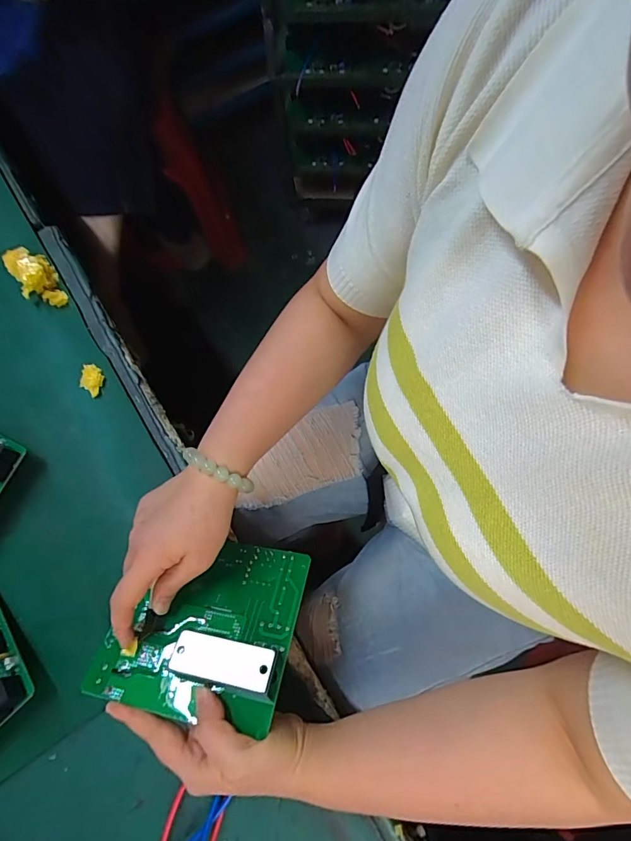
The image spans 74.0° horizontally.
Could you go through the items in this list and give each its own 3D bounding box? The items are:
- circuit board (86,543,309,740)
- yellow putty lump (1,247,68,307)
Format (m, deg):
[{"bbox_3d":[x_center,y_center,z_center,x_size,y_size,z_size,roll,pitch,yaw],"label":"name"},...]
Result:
[{"bbox_3d":[-0.094,0.162,0.350,0.155,0.023,0.136,4,48,14],"label":"circuit board"},{"bbox_3d":[-0.338,-0.171,0.506,0.044,0.031,0.079,-34,74,-6],"label":"yellow putty lump"}]

